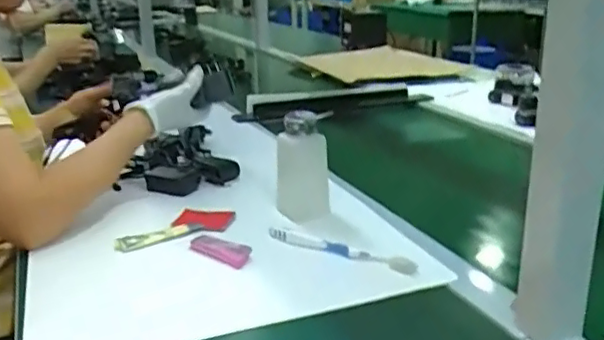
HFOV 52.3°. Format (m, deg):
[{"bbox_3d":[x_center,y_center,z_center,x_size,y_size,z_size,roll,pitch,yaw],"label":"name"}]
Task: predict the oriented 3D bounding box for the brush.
[{"bbox_3d":[0.046,0.091,0.702,0.178,0.023,0.021,8,20,26],"label":"brush"}]

